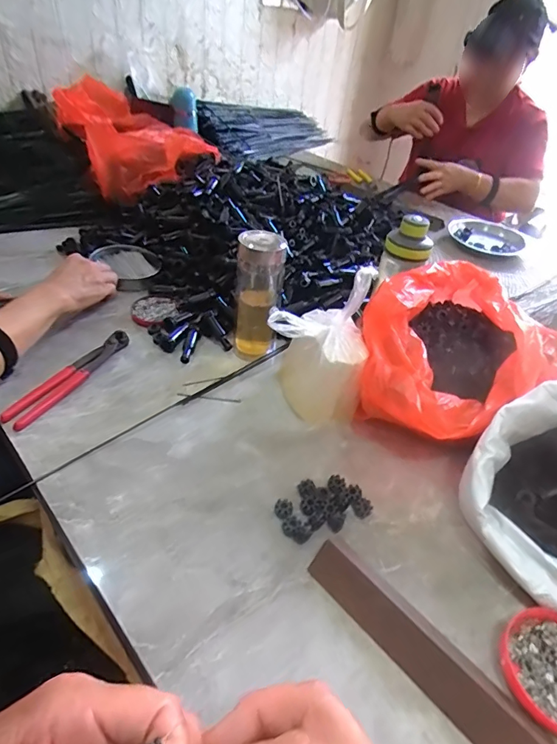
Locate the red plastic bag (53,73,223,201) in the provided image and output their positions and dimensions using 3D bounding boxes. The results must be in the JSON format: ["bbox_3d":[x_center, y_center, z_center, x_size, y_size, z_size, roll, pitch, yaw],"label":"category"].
[{"bbox_3d":[-0.364,-0.580,1.107,0.255,0.162,0.424,-21,47,-29],"label":"red plastic bag"}]

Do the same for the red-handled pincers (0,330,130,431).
[{"bbox_3d":[-0.271,0.003,0.604,0.033,0.013,0.201,21,42,17],"label":"red-handled pincers"}]

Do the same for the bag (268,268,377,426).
[{"bbox_3d":[0.056,-0.034,0.568,0.115,0.161,0.093,15,40,10],"label":"bag"}]

